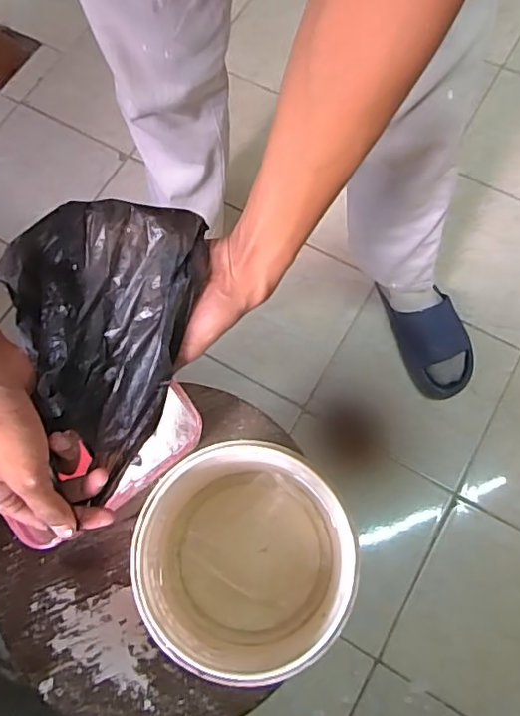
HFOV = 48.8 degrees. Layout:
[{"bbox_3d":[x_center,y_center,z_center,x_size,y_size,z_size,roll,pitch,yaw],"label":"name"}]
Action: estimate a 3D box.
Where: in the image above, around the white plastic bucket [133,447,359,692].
[{"bbox_3d":[-0.005,0.167,0.464,0.176,0.140,0.152,42,78,15],"label":"white plastic bucket"}]

